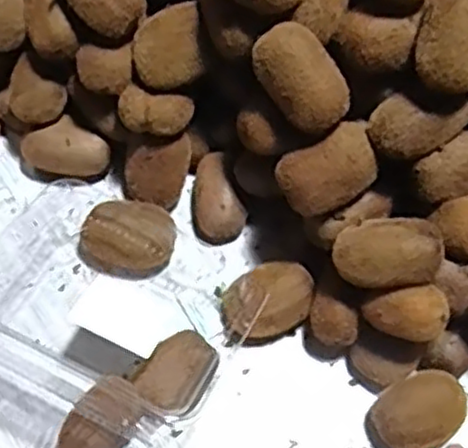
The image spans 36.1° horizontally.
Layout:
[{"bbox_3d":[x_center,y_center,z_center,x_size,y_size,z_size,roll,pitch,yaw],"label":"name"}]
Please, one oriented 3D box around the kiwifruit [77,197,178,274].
[{"bbox_3d":[-0.078,0.009,0.526,0.062,0.038,0.057,0,66,0],"label":"kiwifruit"}]

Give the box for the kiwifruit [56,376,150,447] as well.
[{"bbox_3d":[-0.088,0.133,0.472,0.063,0.034,0.038,-39,72,-15],"label":"kiwifruit"}]

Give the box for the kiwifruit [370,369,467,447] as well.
[{"bbox_3d":[0.125,0.128,0.481,0.061,0.039,0.048,-31,70,-13],"label":"kiwifruit"}]

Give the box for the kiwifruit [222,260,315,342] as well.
[{"bbox_3d":[0.023,0.053,0.506,0.065,0.044,0.046,-20,68,-8],"label":"kiwifruit"}]

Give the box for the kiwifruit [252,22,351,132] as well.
[{"bbox_3d":[0.042,-0.091,0.450,0.043,0.035,0.069,-34,95,2],"label":"kiwifruit"}]

